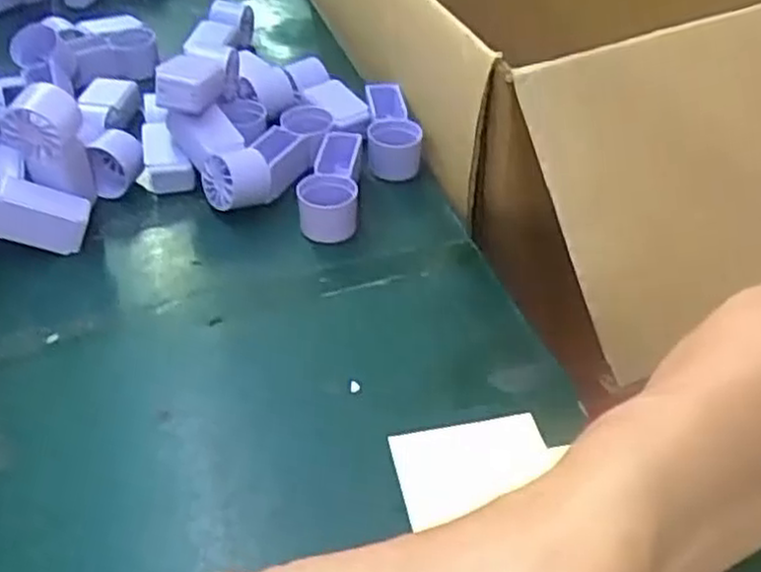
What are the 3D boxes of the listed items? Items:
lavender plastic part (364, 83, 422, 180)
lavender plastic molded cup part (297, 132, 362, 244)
[{"bbox_3d":[0.009,-0.121,0.603,0.038,0.030,0.104,0,43,-3],"label":"lavender plastic part"},{"bbox_3d":[-0.035,-0.075,0.549,0.039,0.031,0.102,1,43,-1],"label":"lavender plastic molded cup part"}]

